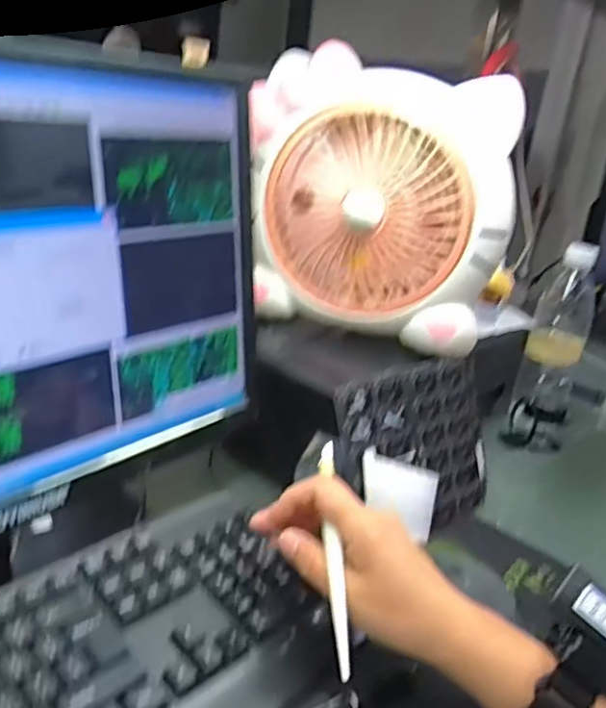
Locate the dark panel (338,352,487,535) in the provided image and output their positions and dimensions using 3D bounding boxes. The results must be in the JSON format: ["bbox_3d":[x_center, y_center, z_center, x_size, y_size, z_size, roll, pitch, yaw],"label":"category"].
[{"bbox_3d":[0.105,0.087,0.564,0.171,0.149,0.010,-11,6,-37],"label":"dark panel"}]

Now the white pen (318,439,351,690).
[{"bbox_3d":[0.018,0.117,0.382,0.010,0.007,0.150,5,46,-8],"label":"white pen"}]

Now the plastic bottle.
[{"bbox_3d":[0.305,-0.026,0.738,0.064,0.190,0.069,13,22,15],"label":"plastic bottle"}]

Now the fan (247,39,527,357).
[{"bbox_3d":[0.073,-0.142,0.604,0.255,0.233,0.106,18,23,25],"label":"fan"}]

